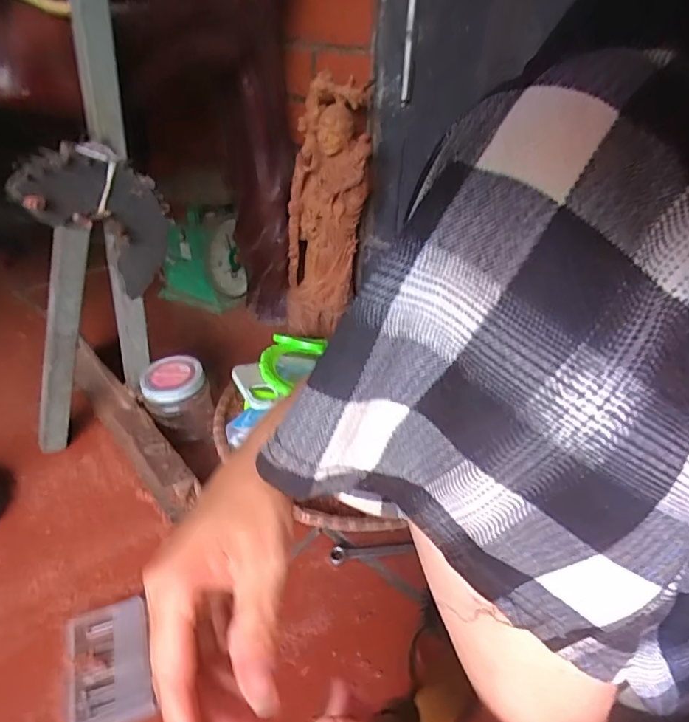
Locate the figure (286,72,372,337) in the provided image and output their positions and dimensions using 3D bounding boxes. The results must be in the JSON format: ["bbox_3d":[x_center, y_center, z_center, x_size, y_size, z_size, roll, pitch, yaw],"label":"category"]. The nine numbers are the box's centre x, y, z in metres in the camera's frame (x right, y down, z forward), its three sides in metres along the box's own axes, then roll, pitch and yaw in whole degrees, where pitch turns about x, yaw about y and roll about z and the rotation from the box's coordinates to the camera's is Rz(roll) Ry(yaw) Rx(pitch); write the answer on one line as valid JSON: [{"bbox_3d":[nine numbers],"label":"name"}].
[{"bbox_3d":[-0.027,-0.196,0.717,0.107,0.341,0.061,2,33,-1],"label":"figure"}]

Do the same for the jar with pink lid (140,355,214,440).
[{"bbox_3d":[-0.201,0.048,0.617,0.072,0.085,0.065,-12,36,-22],"label":"jar with pink lid"}]

